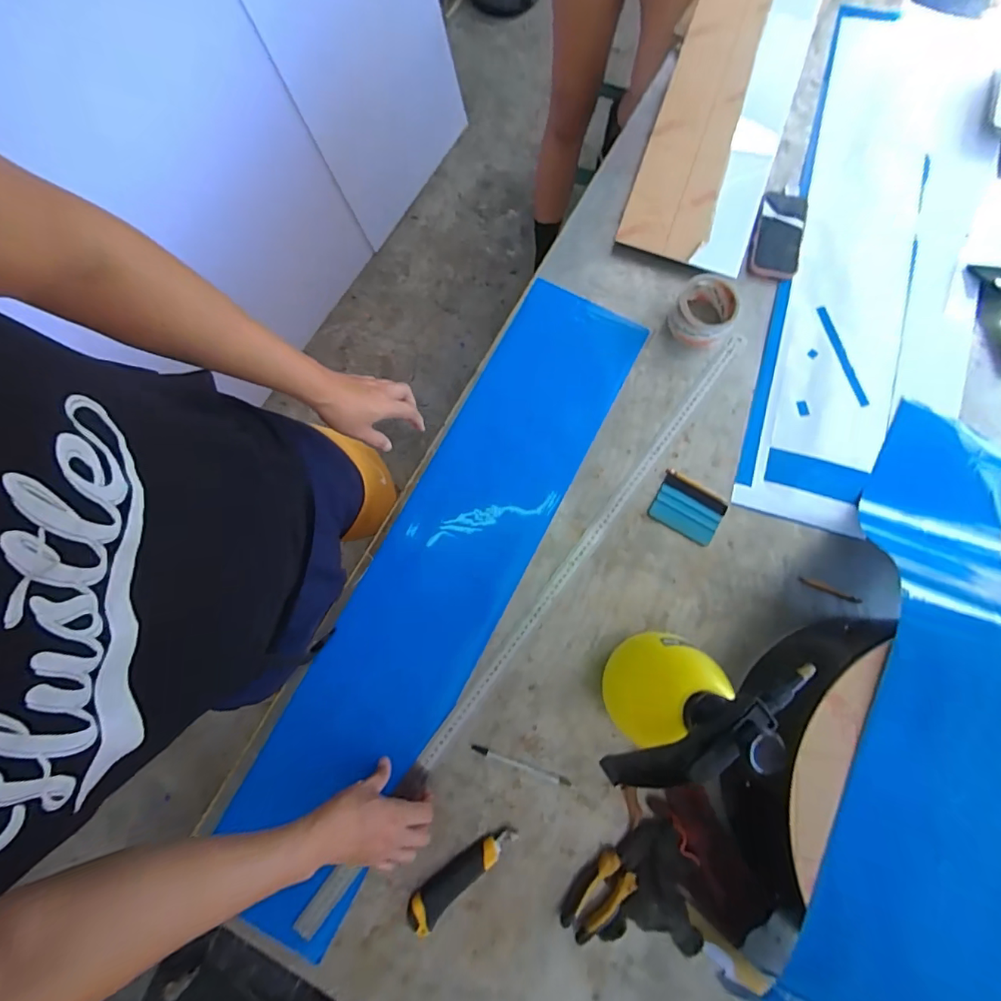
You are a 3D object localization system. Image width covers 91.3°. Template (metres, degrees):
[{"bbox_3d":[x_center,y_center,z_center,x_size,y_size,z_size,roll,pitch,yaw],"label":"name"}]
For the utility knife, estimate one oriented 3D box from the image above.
[{"bbox_3d":[-0.050,0.470,0.609,0.158,0.022,0.038,-39,80,-7],"label":"utility knife"}]

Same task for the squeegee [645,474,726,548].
[{"bbox_3d":[0.272,0.015,0.713,0.097,0.007,0.071,31,80,7],"label":"squeegee"}]

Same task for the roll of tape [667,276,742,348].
[{"bbox_3d":[0.315,-0.290,0.751,0.090,0.052,0.095,0,78,1],"label":"roll of tape"}]

